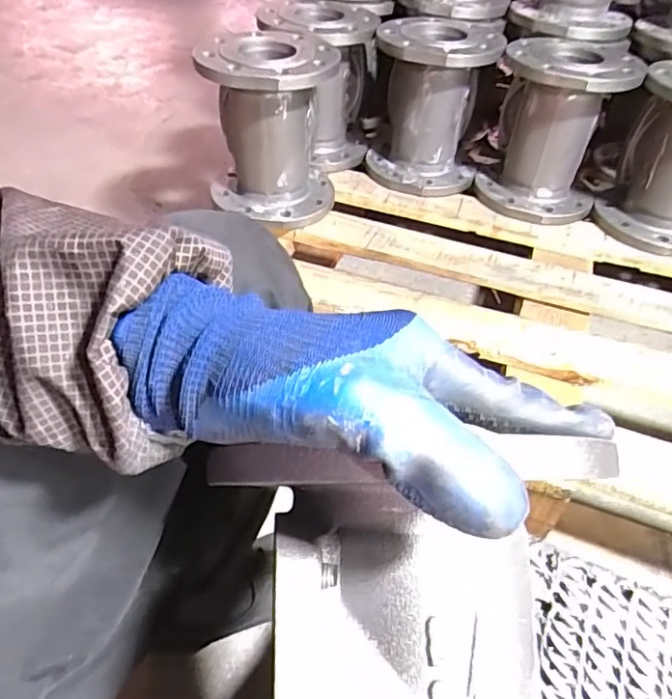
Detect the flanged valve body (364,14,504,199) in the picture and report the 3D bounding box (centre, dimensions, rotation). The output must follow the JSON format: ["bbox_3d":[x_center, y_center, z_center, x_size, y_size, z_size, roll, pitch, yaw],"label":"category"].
[{"bbox_3d":[0.153,-0.389,0.897,0.182,0.224,0.161,19,47,15],"label":"flanged valve body"}]

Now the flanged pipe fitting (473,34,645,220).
[{"bbox_3d":[0.327,-0.342,0.859,0.170,0.228,0.187,9,45,6],"label":"flanged pipe fitting"}]

